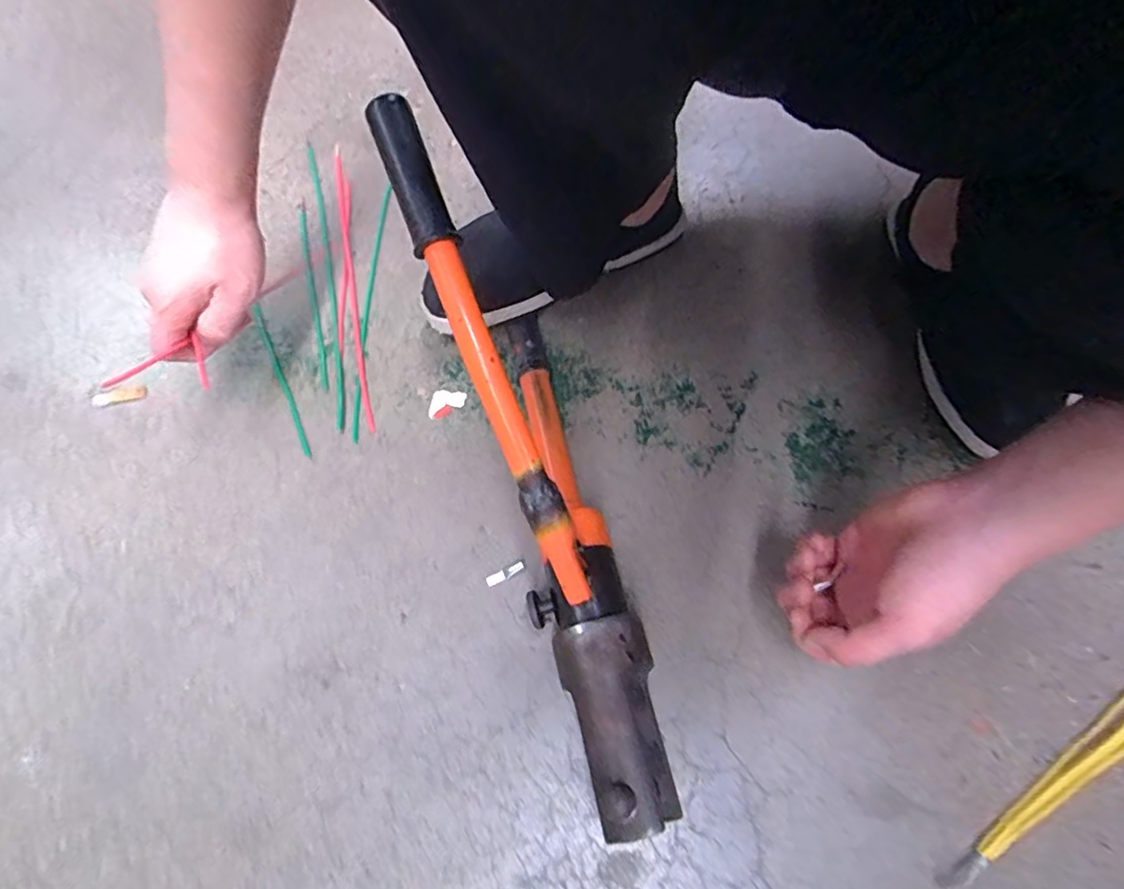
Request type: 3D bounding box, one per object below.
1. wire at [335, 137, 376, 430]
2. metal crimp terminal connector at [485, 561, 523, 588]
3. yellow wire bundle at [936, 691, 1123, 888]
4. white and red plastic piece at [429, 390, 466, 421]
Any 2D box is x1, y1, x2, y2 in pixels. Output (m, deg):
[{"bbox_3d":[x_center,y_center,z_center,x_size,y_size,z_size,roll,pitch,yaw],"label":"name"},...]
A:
[{"bbox_3d":[-0.207,-0.169,0.582,0.009,0.010,0.342,-13,63,-4],"label":"wire"},{"bbox_3d":[-0.043,0.098,0.456,0.030,0.004,0.009,-22,64,-9],"label":"metal crimp terminal connector"},{"bbox_3d":[0.384,0.169,0.397,0.375,0.011,0.040,-29,68,-11],"label":"yellow wire bundle"},{"bbox_3d":[-0.100,-0.035,0.523,0.030,0.004,0.028,5,66,4],"label":"white and red plastic piece"}]

